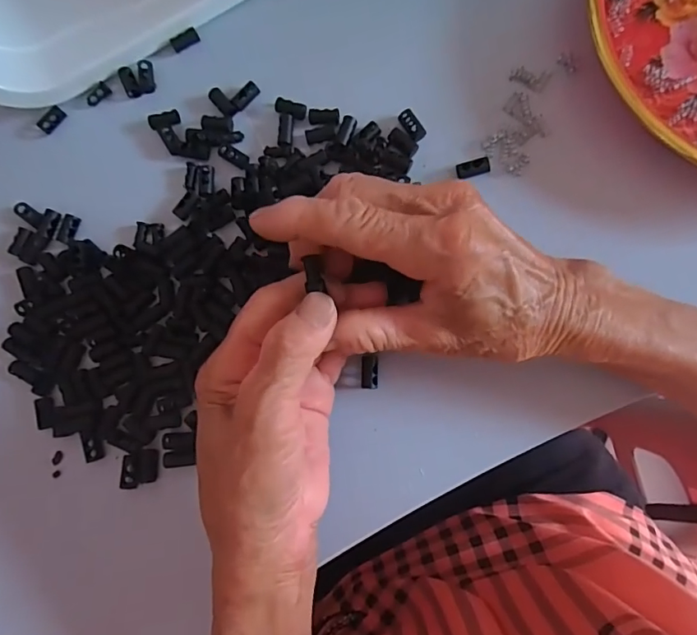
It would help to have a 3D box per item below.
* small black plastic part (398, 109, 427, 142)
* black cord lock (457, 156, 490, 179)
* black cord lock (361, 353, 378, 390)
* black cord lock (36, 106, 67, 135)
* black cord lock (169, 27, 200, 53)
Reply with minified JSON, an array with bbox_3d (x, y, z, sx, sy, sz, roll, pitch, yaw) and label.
[{"bbox_3d":[0.037,-0.113,0.282,0.009,0.004,0.020,-33,81,1],"label":"small black plastic part"},{"bbox_3d":[0.072,-0.086,0.276,0.018,0.008,0.010,-12,82,4],"label":"black cord lock"},{"bbox_3d":[0.012,0.031,0.269,0.009,0.005,0.018,-1,83,6],"label":"black cord lock"},{"bbox_3d":[-0.188,-0.125,0.307,0.007,0.008,0.017,38,88,9],"label":"black cord lock"},{"bbox_3d":[-0.103,-0.175,0.305,0.018,0.004,0.008,-35,81,1],"label":"black cord lock"}]

